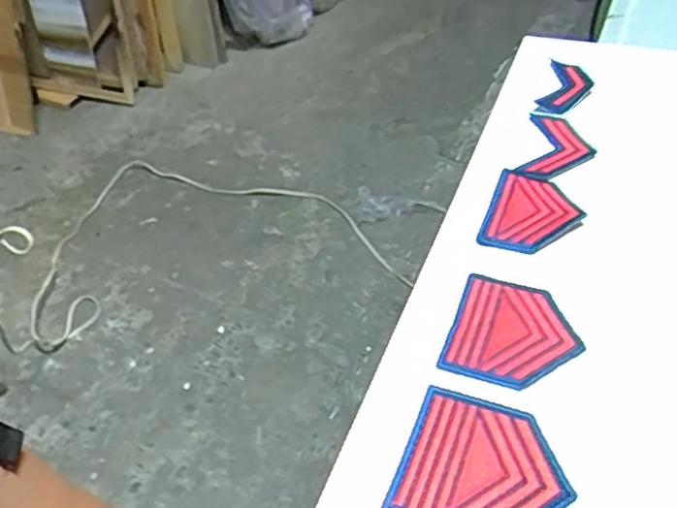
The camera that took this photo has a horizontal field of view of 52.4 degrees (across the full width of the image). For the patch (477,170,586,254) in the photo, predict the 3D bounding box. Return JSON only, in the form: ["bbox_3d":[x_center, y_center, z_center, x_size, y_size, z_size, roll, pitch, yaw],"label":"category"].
[{"bbox_3d":[0.111,-0.024,0.393,0.050,0.008,0.065,8,47,22],"label":"patch"}]

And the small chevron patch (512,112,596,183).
[{"bbox_3d":[0.138,-0.067,0.432,0.041,0.006,0.068,13,50,18],"label":"small chevron patch"}]

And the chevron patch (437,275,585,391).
[{"bbox_3d":[0.085,0.039,0.334,0.058,0.005,0.062,12,49,20],"label":"chevron patch"}]

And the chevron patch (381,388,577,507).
[{"bbox_3d":[0.059,0.090,0.285,0.066,0.006,0.063,12,46,21],"label":"chevron patch"}]

